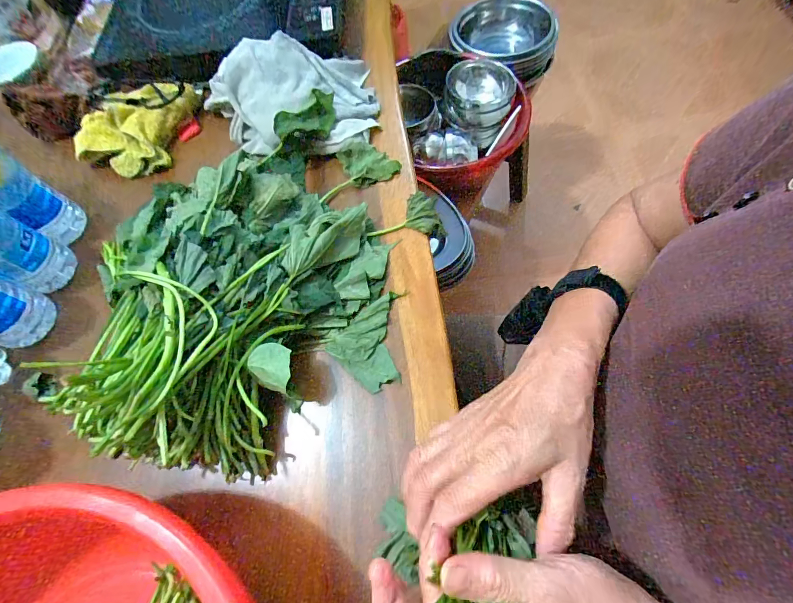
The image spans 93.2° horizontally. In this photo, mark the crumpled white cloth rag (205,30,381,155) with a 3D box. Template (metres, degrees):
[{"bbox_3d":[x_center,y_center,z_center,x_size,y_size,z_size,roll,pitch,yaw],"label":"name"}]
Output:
[{"bbox_3d":[-0.139,-0.265,0.474,0.220,0.057,0.161,-6,66,3],"label":"crumpled white cloth rag"}]

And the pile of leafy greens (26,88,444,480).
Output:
[{"bbox_3d":[-0.122,-0.057,0.363,0.291,0.104,0.402,13,68,11],"label":"pile of leafy greens"}]

